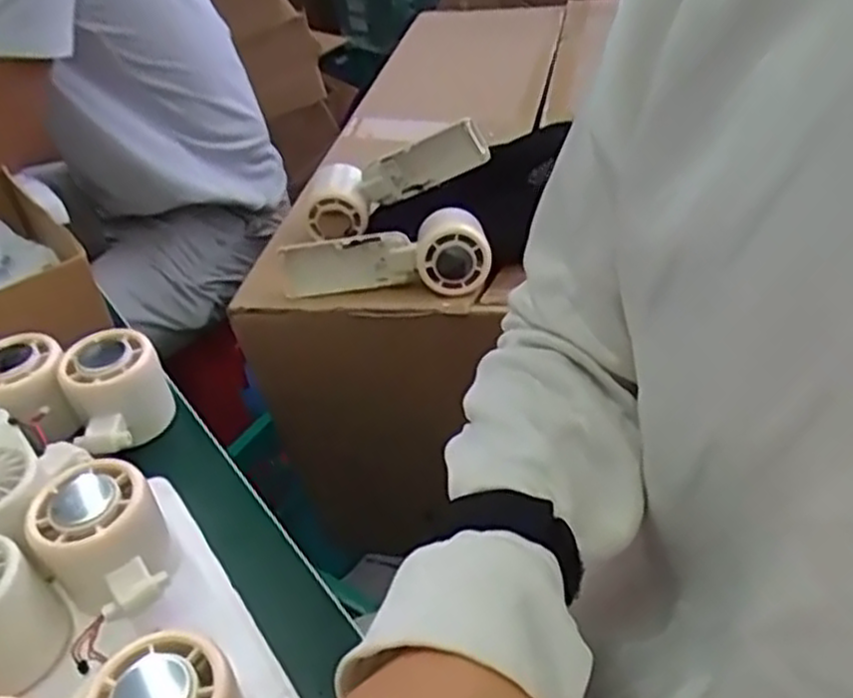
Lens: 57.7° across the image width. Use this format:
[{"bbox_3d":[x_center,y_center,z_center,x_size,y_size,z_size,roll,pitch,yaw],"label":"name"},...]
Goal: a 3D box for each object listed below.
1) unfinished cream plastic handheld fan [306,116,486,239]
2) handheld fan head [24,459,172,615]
[{"bbox_3d":[-0.028,-0.147,0.667,0.167,0.055,0.059,-21,37,17],"label":"unfinished cream plastic handheld fan"},{"bbox_3d":[-0.153,0.095,0.378,0.055,0.054,0.076,-36,48,-29],"label":"handheld fan head"}]

